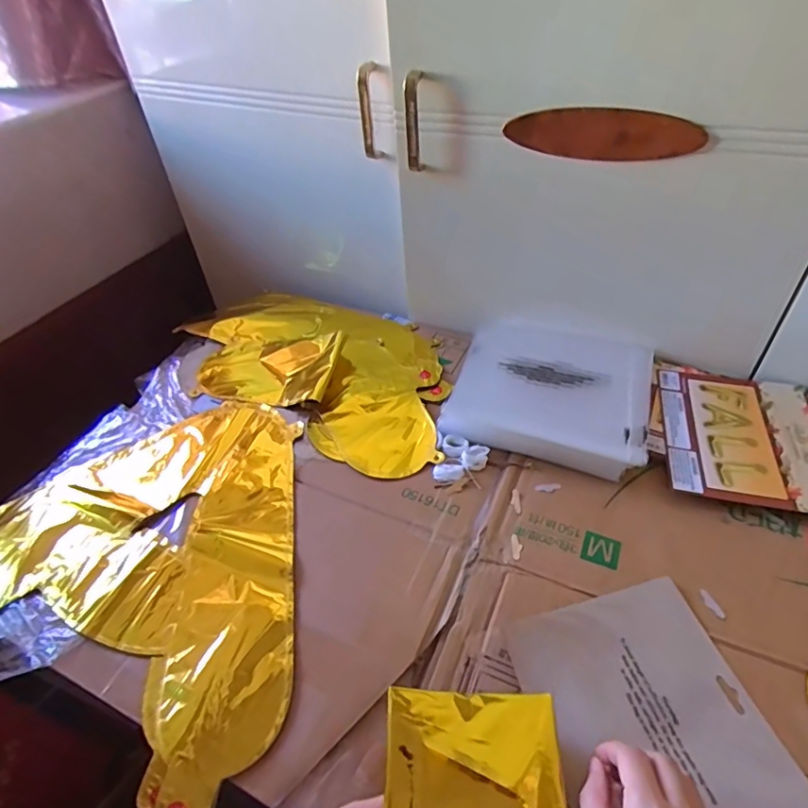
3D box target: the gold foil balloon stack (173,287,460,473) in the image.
[{"bbox_3d":[-0.122,-0.062,0.706,0.421,0.035,0.237,20,52,23],"label":"gold foil balloon stack"}]

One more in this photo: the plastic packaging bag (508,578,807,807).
[{"bbox_3d":[0.187,0.236,0.392,0.160,0.013,0.186,-15,47,-8],"label":"plastic packaging bag"}]

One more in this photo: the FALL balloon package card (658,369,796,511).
[{"bbox_3d":[0.344,0.027,0.578,0.109,0.008,0.184,7,48,13],"label":"FALL balloon package card"}]

